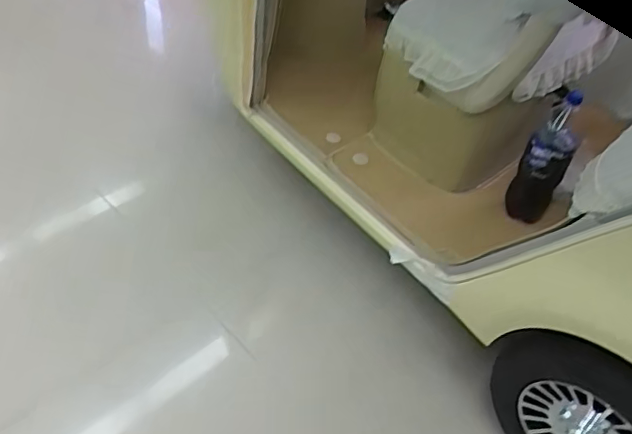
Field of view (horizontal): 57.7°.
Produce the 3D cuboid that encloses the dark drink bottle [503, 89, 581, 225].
[{"bbox_3d":[0.554,-0.139,1.383,0.111,0.326,0.117,24,47,19],"label":"dark drink bottle"}]

